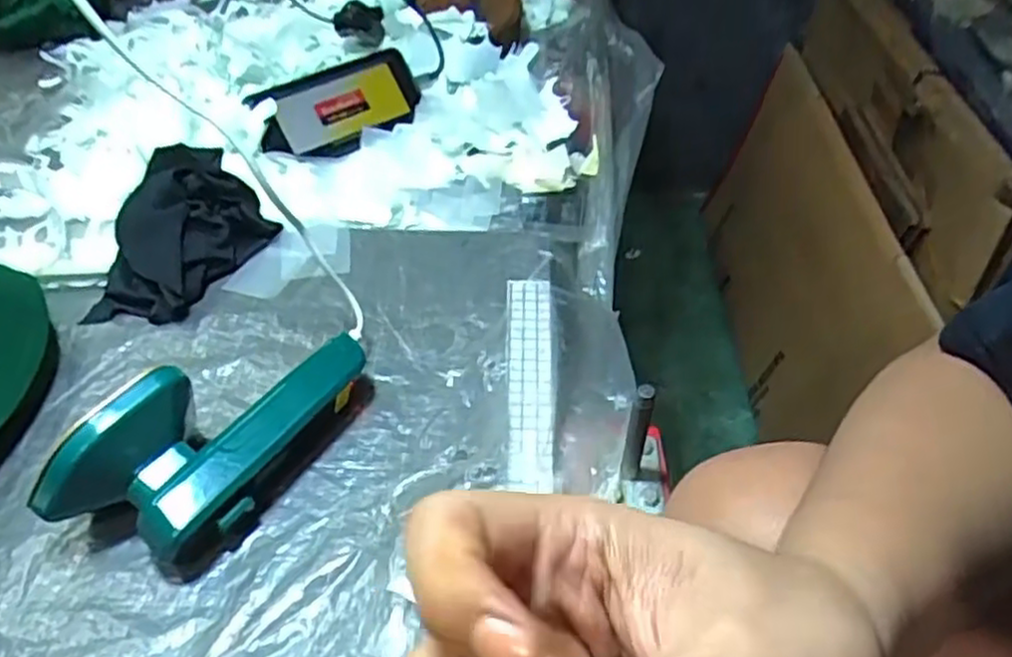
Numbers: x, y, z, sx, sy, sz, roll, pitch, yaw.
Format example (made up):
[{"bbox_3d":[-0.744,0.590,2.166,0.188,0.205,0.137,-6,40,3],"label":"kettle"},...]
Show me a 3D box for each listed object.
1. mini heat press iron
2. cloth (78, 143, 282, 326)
[{"bbox_3d":[-0.161,0.055,0.429,0.076,0.074,0.177,25,51,23],"label":"mini heat press iron"},{"bbox_3d":[-0.244,-0.081,0.576,0.112,0.055,0.167,4,46,4],"label":"cloth"}]

